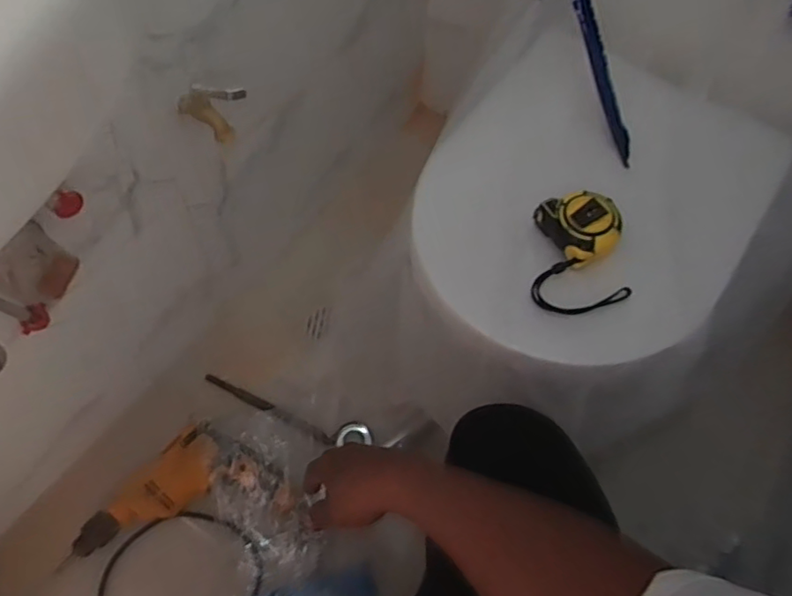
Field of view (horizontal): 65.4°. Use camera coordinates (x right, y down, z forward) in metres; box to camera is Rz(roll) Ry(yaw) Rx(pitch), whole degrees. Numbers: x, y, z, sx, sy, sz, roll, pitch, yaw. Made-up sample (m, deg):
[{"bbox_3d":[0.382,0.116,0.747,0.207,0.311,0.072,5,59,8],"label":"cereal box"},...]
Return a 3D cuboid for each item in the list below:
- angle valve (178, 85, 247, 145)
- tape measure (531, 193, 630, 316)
[{"bbox_3d":[-0.209,-0.219,0.702,0.076,0.064,0.047,28,63,13],"label":"angle valve"},{"bbox_3d":[0.177,-0.045,0.589,0.084,0.031,0.122,7,60,2],"label":"tape measure"}]

